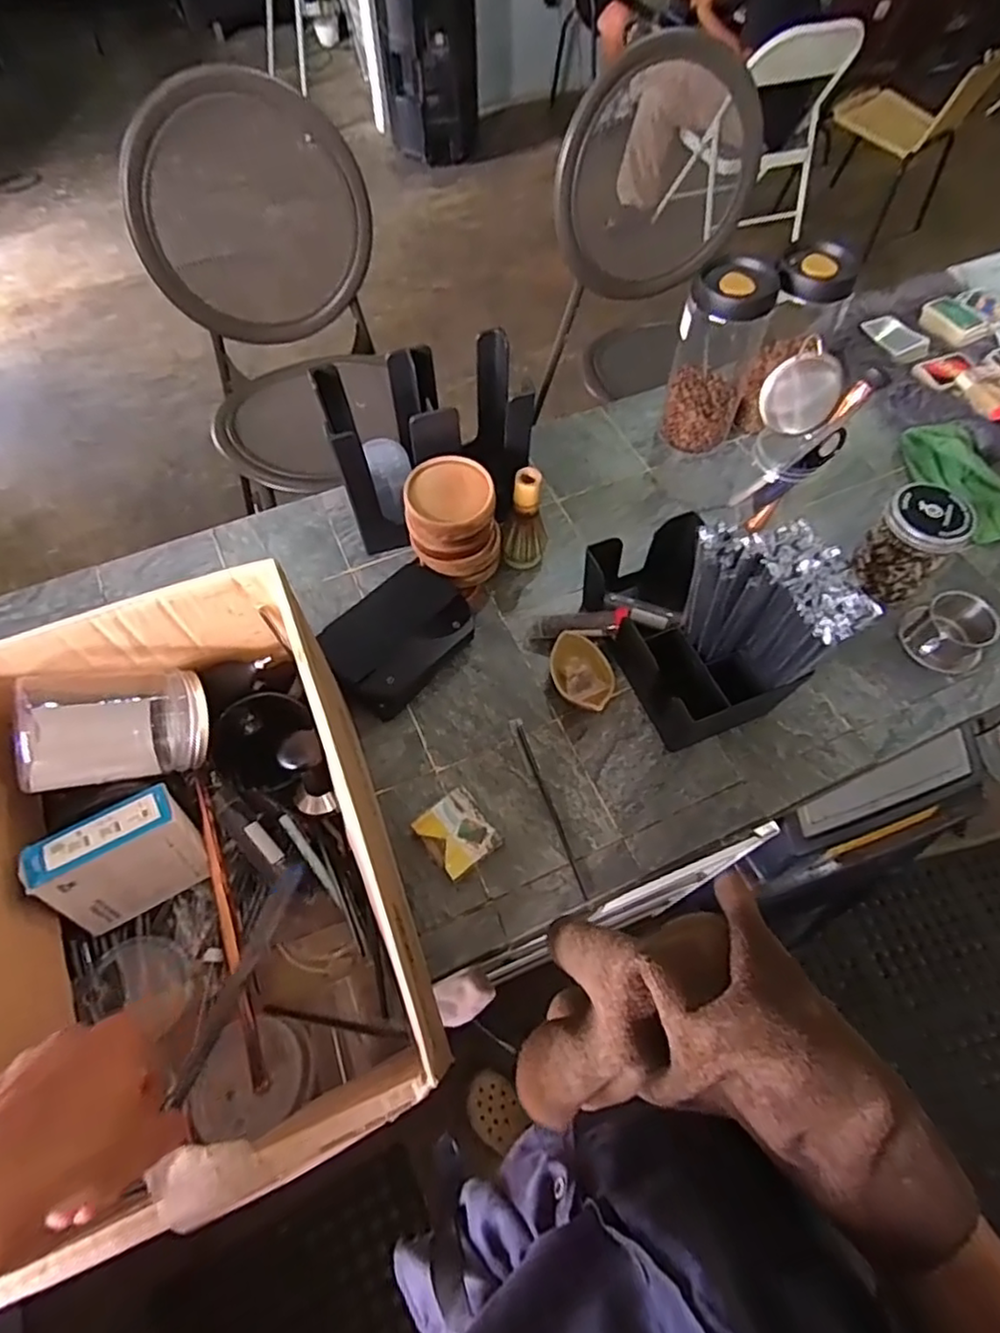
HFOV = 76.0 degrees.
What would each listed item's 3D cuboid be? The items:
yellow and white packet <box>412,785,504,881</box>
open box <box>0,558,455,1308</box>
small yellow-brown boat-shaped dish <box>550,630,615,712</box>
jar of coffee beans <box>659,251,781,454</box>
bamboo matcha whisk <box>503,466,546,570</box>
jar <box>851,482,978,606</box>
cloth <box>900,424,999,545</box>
[{"bbox_3d":[-0.042,0.169,0.648,0.065,0.033,0.071,-33,67,-17],"label":"yellow and white packet"},{"bbox_3d":[-0.245,0.165,0.516,0.296,0.240,0.399,-18,64,-5],"label":"open box"},{"bbox_3d":[0.092,0.010,0.728,0.066,0.039,0.105,-13,62,-6],"label":"small yellow-brown boat-shaped dish"},{"bbox_3d":[0.284,-0.407,0.851,0.103,0.214,0.110,0,61,0],"label":"jar of coffee beans"},{"bbox_3d":[0.031,-0.172,0.779,0.054,0.139,0.049,-1,62,0],"label":"bamboo matcha whisk"},{"bbox_3d":[0.475,-0.142,0.746,0.089,0.105,0.084,0,61,0],"label":"jar"},{"bbox_3d":[0.634,-0.256,0.874,0.094,0.032,0.197,-8,62,-5],"label":"cloth"}]

